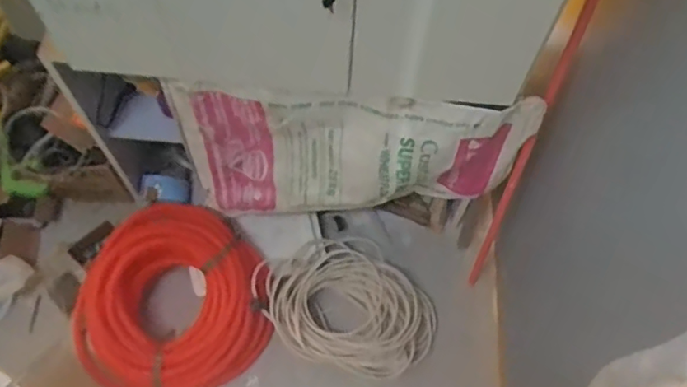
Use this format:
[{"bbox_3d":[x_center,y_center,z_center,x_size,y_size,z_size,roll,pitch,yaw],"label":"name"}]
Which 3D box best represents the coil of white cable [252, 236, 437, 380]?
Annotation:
[{"bbox_3d":[0.011,0.296,1.494,0.342,0.077,0.413,-36,71,-17],"label":"coil of white cable"}]

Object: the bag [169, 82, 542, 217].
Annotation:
[{"bbox_3d":[0.015,-0.069,1.283,0.720,0.423,0.087,3,64,-1],"label":"bag"}]

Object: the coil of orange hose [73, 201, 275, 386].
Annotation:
[{"bbox_3d":[-0.425,0.276,1.481,0.472,0.183,0.480,18,65,6],"label":"coil of orange hose"}]

